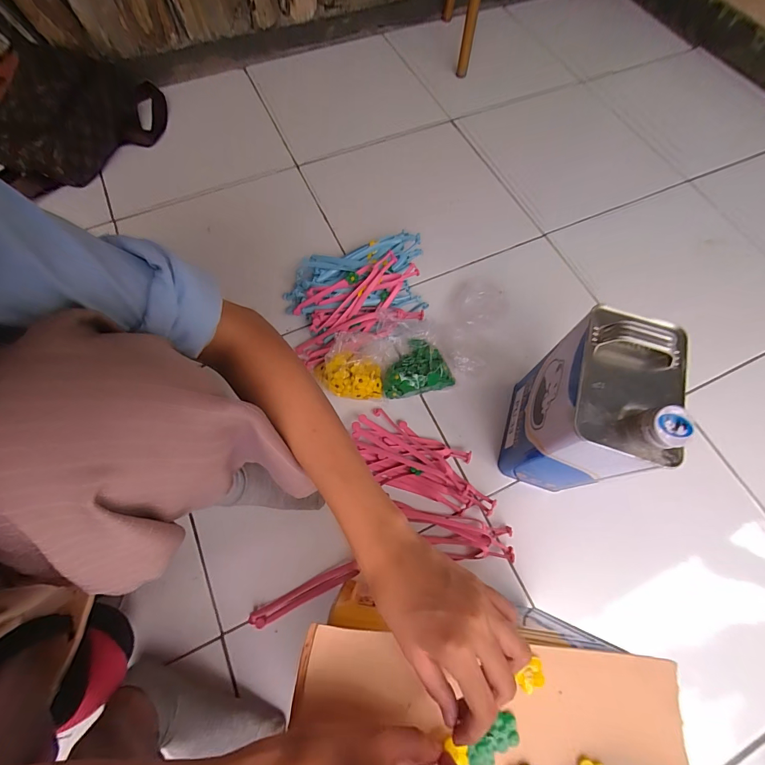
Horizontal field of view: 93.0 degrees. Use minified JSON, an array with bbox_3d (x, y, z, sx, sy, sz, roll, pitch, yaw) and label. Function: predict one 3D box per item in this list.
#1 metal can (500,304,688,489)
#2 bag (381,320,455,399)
[{"bbox_3d":[0.259,0.035,0.473,0.110,0.256,0.169,19,69,6],"label":"metal can"},{"bbox_3d":[0.052,-0.024,0.613,0.116,0.042,0.086,-17,70,-8],"label":"bag"}]

